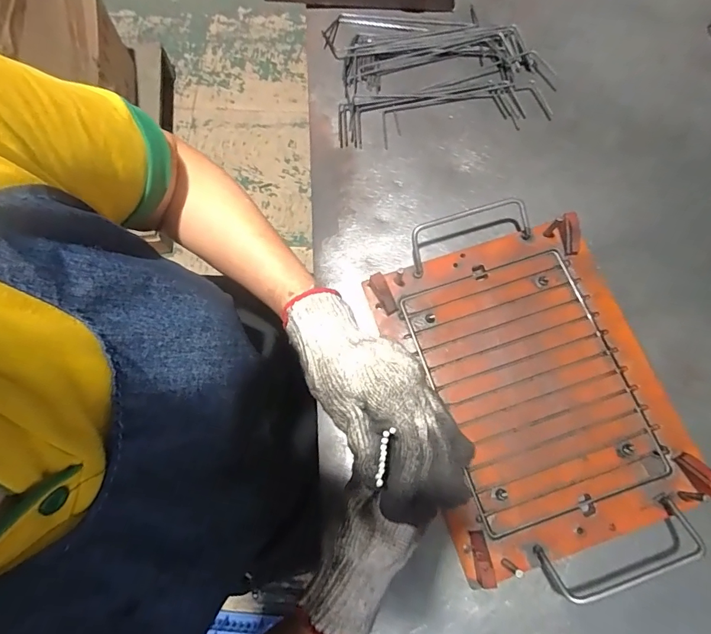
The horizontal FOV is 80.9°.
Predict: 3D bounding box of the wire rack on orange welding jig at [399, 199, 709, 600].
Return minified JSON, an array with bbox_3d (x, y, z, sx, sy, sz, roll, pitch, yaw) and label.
[{"bbox_3d":[0.177,0.066,0.408,0.189,0.030,0.381,-18,75,-6],"label":"wire rack on orange welding jig"}]

